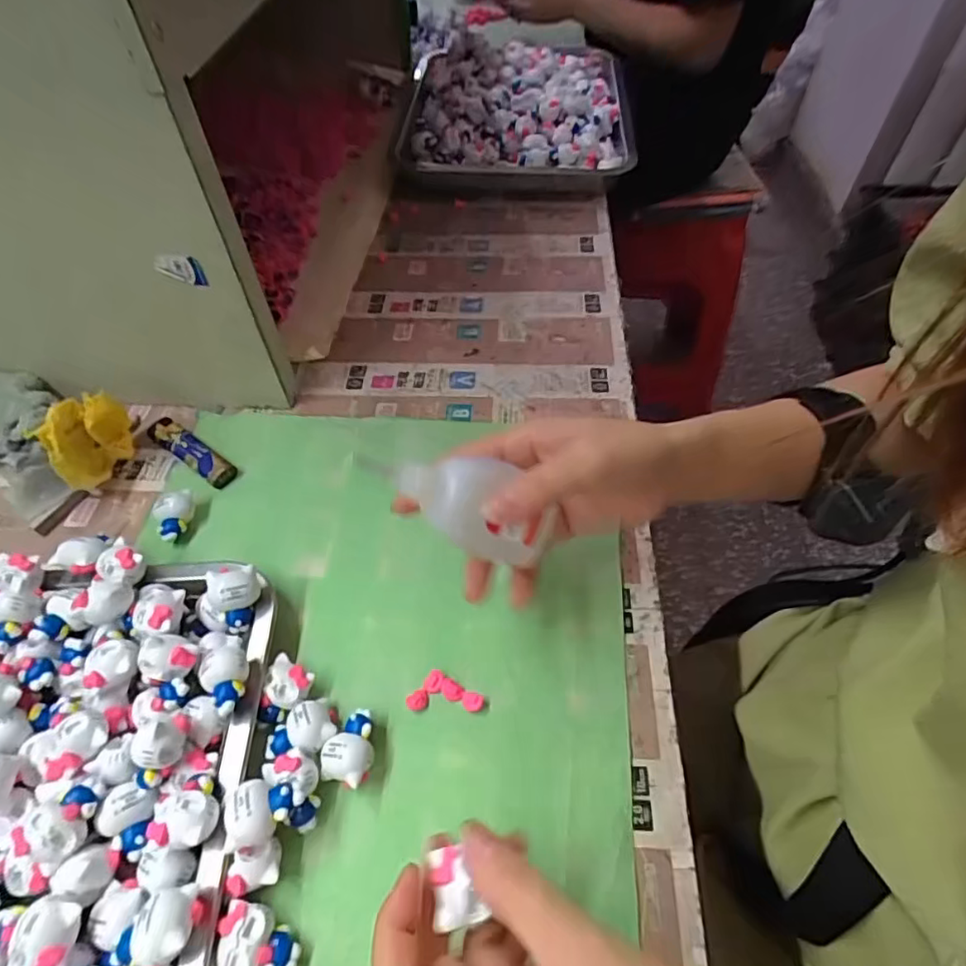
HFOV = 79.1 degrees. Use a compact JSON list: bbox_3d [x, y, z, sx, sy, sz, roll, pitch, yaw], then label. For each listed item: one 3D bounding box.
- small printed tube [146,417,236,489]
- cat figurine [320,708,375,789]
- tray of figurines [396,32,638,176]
[{"bbox_3d":[-0.205,-0.023,0.410,0.080,0.011,0.021,29,58,23],"label":"small printed tube"},{"bbox_3d":[-0.064,0.129,0.286,0.024,0.021,0.033,10,53,10],"label":"cat figurine"},{"bbox_3d":[0.040,-0.422,0.651,0.238,0.067,0.293,3,52,5],"label":"tray of figurines"}]

